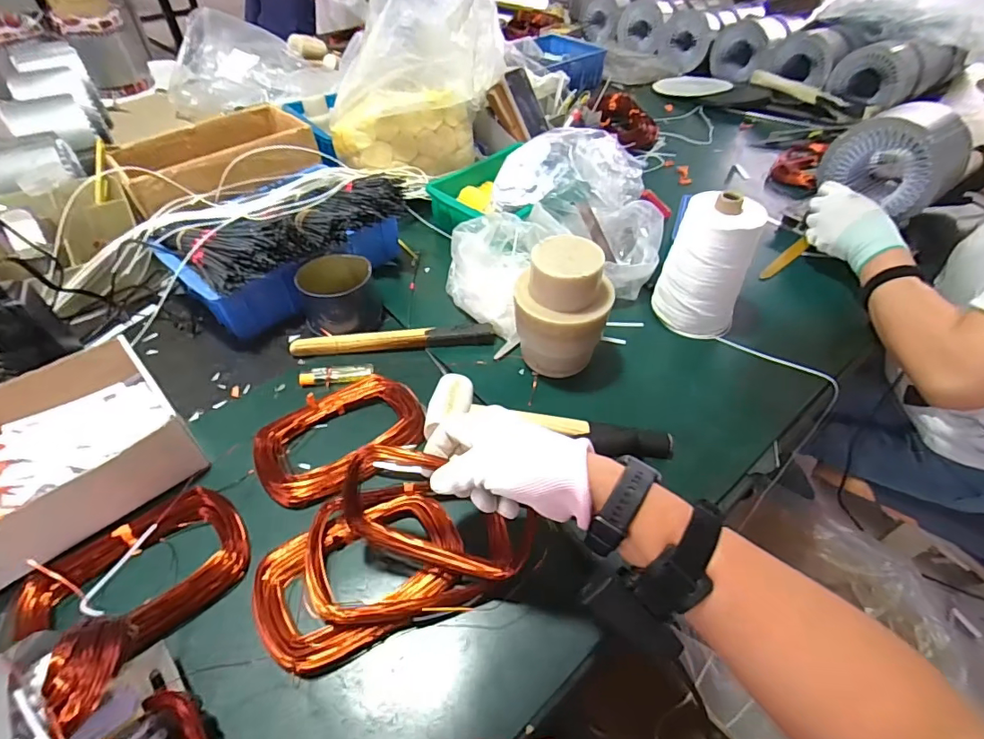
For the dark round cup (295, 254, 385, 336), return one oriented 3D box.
[{"bbox_3d":[-0.200,-0.096,0.663,0.097,0.076,0.098,1,47,-1],"label":"dark round cup"}]

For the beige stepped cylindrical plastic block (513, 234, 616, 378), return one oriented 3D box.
[{"bbox_3d":[0.079,-0.066,0.582,0.103,0.151,0.094,-15,49,-15],"label":"beige stepped cylindrical plastic block"}]

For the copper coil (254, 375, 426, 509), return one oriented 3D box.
[{"bbox_3d":[-0.163,0.073,0.540,0.173,0.024,0.113,-27,54,-24],"label":"copper coil"}]

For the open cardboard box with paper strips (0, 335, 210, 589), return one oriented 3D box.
[{"bbox_3d":[-0.446,0.094,0.489,0.238,0.081,0.188,-34,57,-28],"label":"open cardboard box with paper strips"}]

